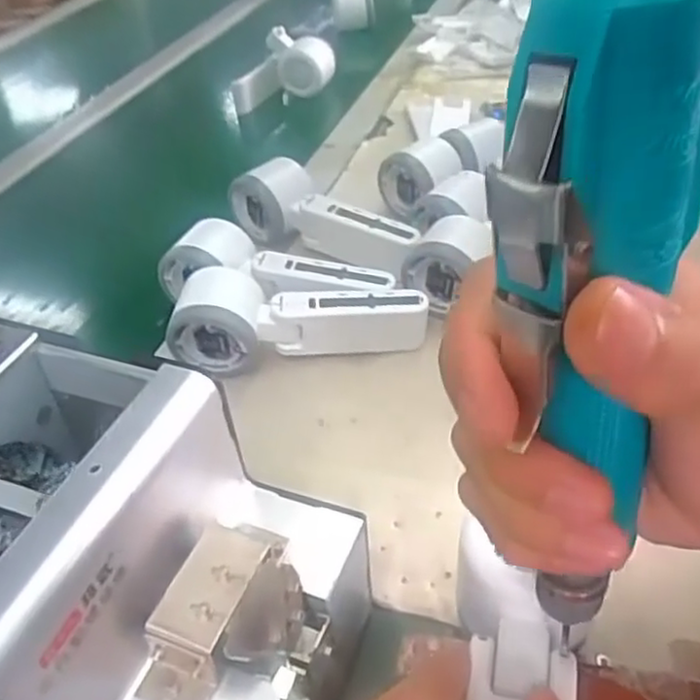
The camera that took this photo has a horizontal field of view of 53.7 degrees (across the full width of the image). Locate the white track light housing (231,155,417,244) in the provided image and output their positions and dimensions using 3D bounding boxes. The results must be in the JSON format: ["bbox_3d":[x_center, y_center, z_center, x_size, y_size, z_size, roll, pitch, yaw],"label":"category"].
[{"bbox_3d":[-0.020,-0.113,0.557,0.169,0.055,0.051,15,46,23],"label":"white track light housing"}]

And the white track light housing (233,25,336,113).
[{"bbox_3d":[-0.080,-0.329,0.812,0.118,0.067,0.062,-9,41,-3],"label":"white track light housing"}]

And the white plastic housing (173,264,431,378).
[{"bbox_3d":[-0.033,-0.017,0.462,0.164,0.058,0.050,0,42,7],"label":"white plastic housing"}]

